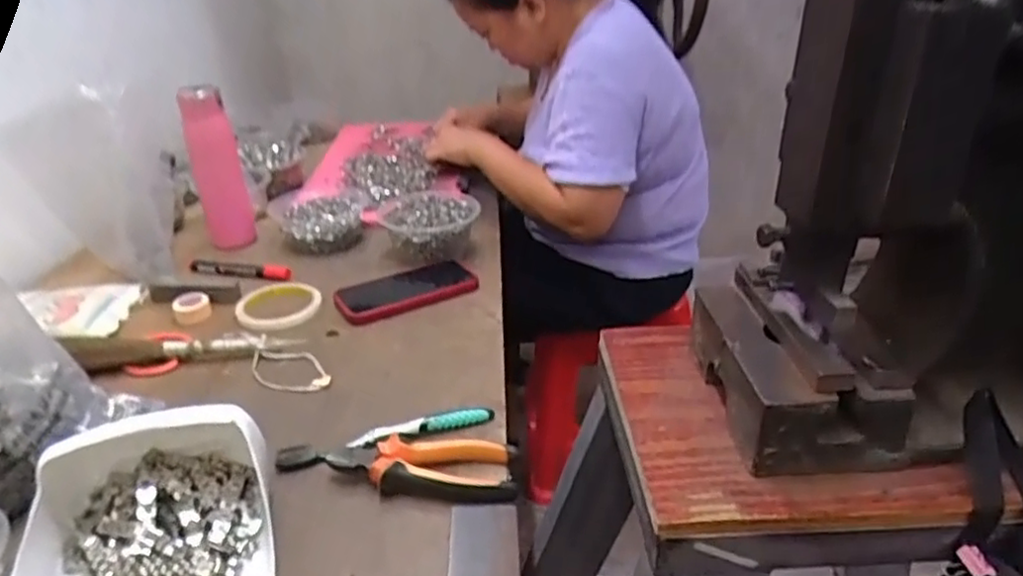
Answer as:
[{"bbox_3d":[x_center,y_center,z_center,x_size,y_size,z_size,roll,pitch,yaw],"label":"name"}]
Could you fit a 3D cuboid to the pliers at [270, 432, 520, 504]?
[{"bbox_3d":[-0.094,0.144,0.544,0.196,0.025,0.056,4,28,5],"label":"pliers"}]

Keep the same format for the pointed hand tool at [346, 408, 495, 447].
[{"bbox_3d":[-0.078,0.121,0.589,0.125,0.016,0.014,-10,30,-21],"label":"pointed hand tool"}]

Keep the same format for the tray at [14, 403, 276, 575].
[{"bbox_3d":[-0.242,0.161,0.440,0.156,0.081,0.172,-12,30,-18],"label":"tray"}]

